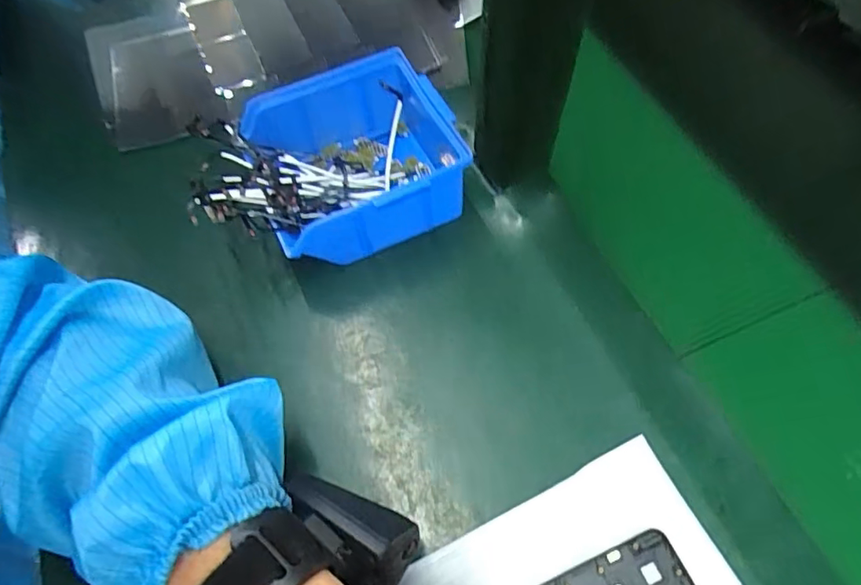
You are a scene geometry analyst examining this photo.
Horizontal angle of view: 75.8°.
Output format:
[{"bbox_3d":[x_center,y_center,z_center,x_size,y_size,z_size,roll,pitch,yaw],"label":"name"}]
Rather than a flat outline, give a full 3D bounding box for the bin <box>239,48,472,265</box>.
[{"bbox_3d":[-0.054,-0.093,0.410,0.136,0.089,0.133,-16,62,-7],"label":"bin"}]

